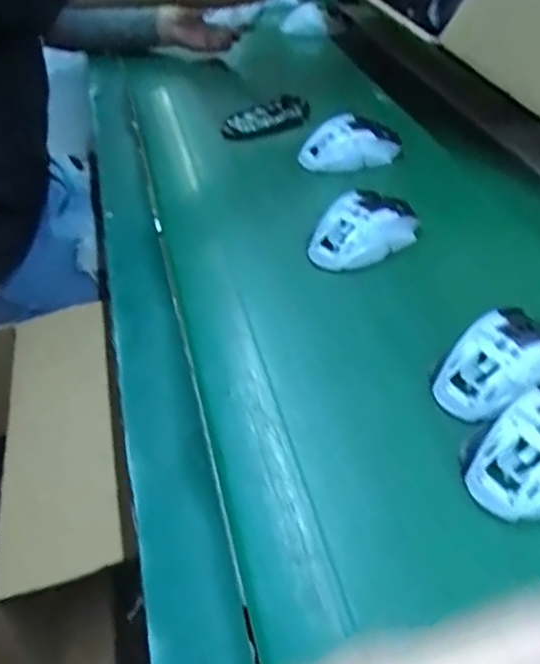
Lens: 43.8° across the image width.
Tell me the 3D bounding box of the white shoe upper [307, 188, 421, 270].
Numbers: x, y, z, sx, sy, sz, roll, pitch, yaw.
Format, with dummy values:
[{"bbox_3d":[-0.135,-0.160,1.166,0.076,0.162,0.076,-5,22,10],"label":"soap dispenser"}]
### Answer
[{"bbox_3d":[0.085,-0.093,0.604,0.108,0.040,0.059,-30,48,-28],"label":"white shoe upper"}]

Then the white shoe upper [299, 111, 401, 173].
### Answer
[{"bbox_3d":[0.087,-0.201,0.724,0.110,0.039,0.056,2,41,5],"label":"white shoe upper"}]

